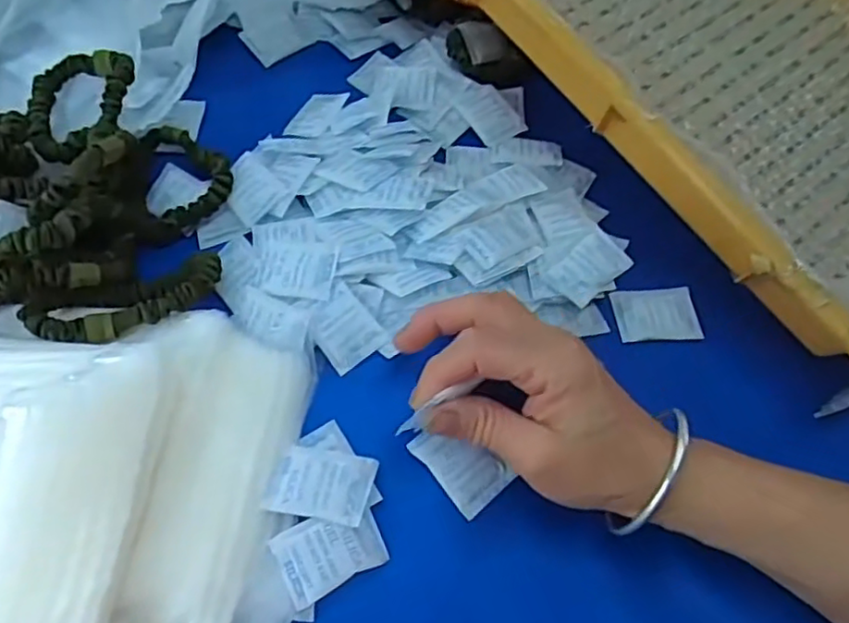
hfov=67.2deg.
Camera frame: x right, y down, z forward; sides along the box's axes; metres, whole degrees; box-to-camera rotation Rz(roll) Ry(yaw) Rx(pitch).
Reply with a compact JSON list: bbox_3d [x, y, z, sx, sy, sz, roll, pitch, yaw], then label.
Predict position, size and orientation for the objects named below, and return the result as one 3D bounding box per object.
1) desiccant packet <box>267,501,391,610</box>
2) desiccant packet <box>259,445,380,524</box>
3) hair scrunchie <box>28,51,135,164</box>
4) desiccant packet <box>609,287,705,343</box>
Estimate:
[{"bbox_3d":[-0.042,0.107,0.288,0.046,0.007,0.032,-24,64,-15],"label":"desiccant packet"},{"bbox_3d":[-0.048,0.080,0.297,0.046,0.004,0.032,10,61,3],"label":"desiccant packet"},{"bbox_3d":[-0.210,-0.131,0.391,0.071,0.011,0.079,-25,65,8],"label":"hair scrunchie"},{"bbox_3d":[0.132,0.001,0.363,0.046,0.004,0.033,-3,61,-4],"label":"desiccant packet"}]

